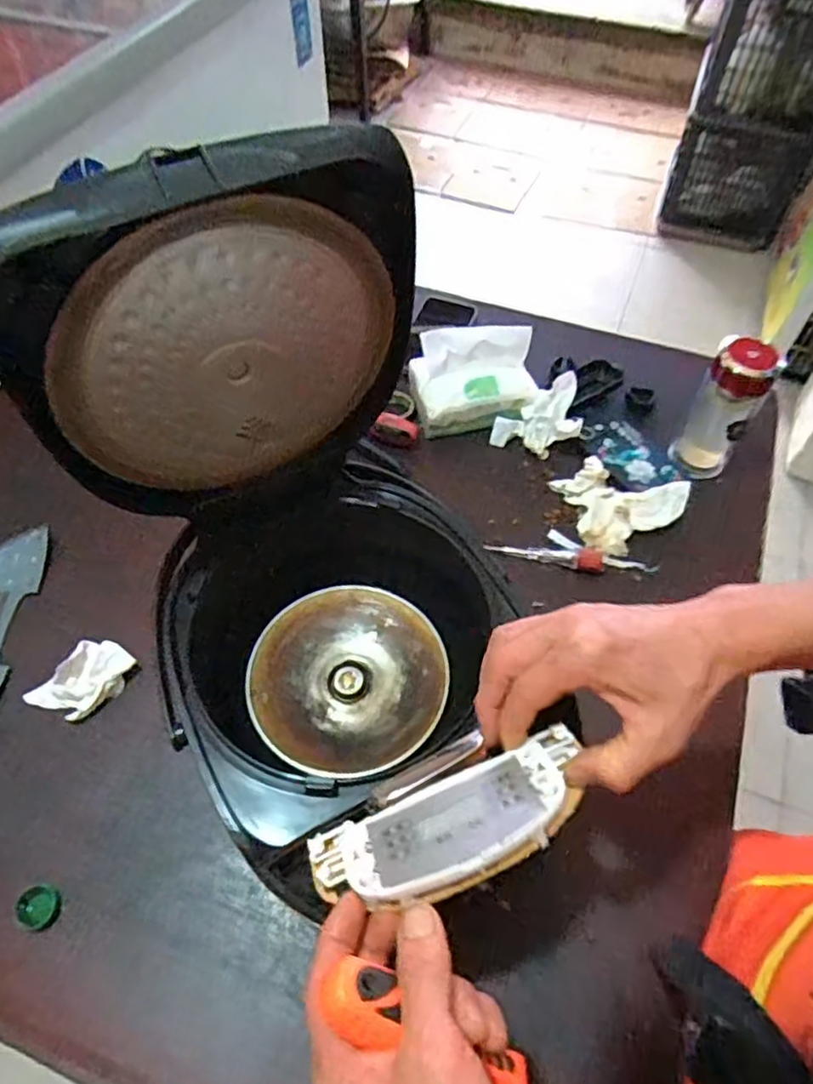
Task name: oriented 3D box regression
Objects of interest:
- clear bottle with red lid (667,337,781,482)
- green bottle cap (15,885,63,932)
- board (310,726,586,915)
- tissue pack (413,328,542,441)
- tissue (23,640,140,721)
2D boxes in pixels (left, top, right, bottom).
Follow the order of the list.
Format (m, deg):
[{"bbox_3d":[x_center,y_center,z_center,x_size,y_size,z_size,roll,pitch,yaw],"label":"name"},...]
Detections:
[{"bbox_3d":[0.345,-0.141,0.737,0.058,0.160,0.048,32,61,19],"label":"clear bottle with red lid"},{"bbox_3d":[-0.298,0.296,0.543,0.034,0.010,0.032,0,56,-1],"label":"green bottle cap"},{"bbox_3d":[0.027,0.159,0.374,0.162,0.017,0.063,-23,26,-4],"label":"board"},{"bbox_3d":[0.082,-0.194,0.808,0.143,0.106,0.074,-6,57,-5],"label":"tissue pack"},{"bbox_3d":[-0.308,0.134,0.635,0.097,0.047,0.050,-33,63,-21],"label":"tissue"}]

